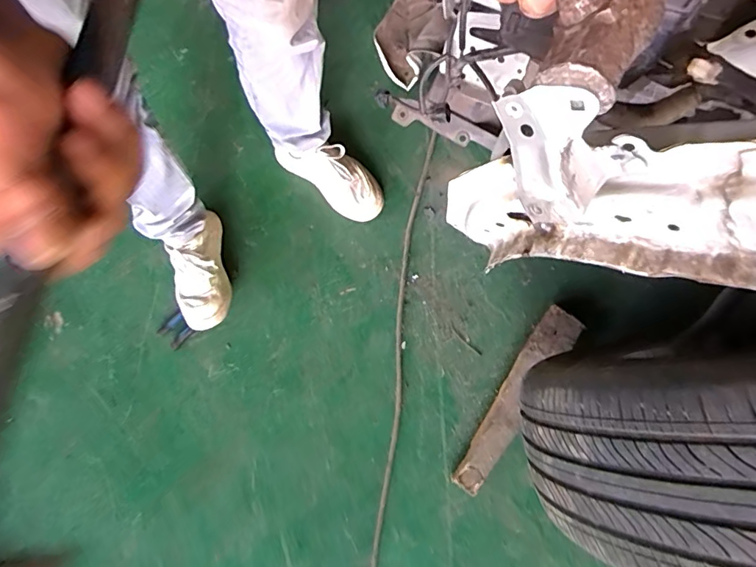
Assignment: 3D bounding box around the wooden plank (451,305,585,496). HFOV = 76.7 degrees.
[{"bbox_3d":[0.257,0.213,0.902,0.075,0.044,0.383,34,82,9],"label":"wooden plank"}]

